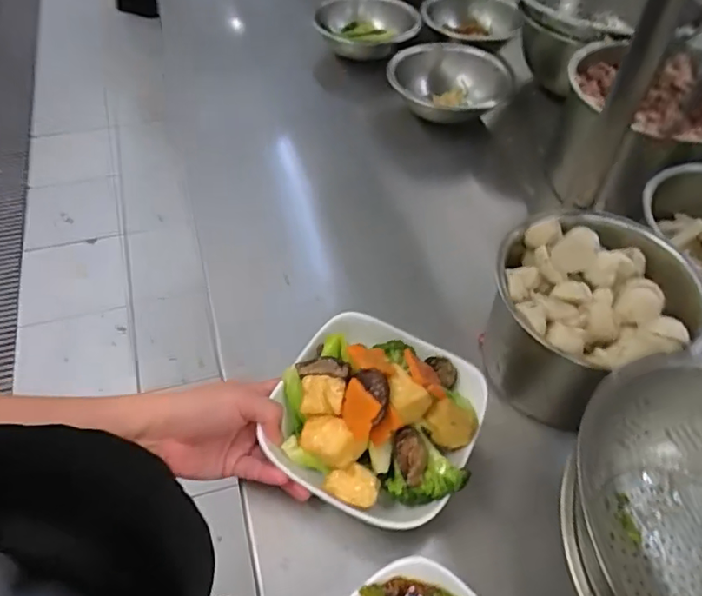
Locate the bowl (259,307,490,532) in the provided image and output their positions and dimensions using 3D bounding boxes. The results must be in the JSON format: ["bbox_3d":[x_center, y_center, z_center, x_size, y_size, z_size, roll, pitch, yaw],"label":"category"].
[{"bbox_3d":[0.022,0.077,0.420,0.142,0.059,0.148,23,54,16],"label":"bowl"}]

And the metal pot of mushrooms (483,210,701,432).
[{"bbox_3d":[0.193,0.017,0.474,0.150,0.111,0.142,0,51,0],"label":"metal pot of mushrooms"}]

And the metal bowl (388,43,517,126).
[{"bbox_3d":[0.125,-0.275,0.754,0.150,0.056,0.143,0,51,0],"label":"metal bowl"}]

